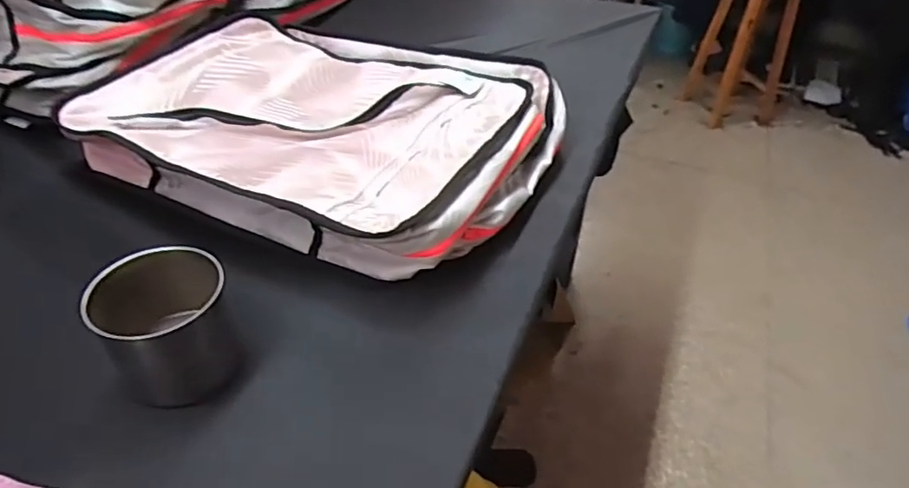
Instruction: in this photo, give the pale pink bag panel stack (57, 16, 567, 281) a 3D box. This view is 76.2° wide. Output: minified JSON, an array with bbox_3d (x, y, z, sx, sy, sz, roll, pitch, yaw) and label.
[{"bbox_3d":[-0.151,-0.151,0.736,0.510,0.081,0.393,21,45,20],"label":"pale pink bag panel stack"}]

